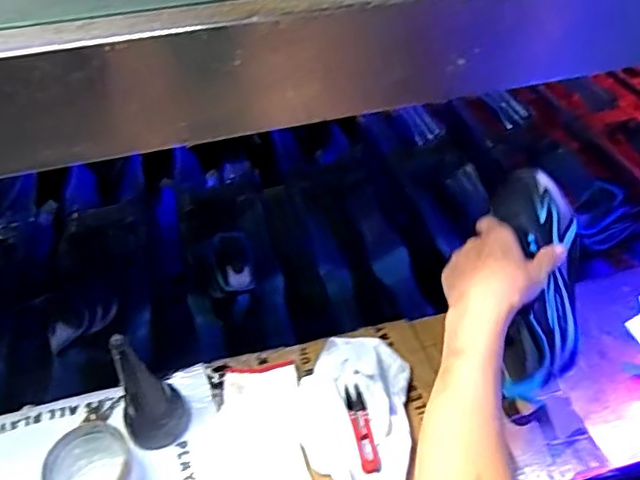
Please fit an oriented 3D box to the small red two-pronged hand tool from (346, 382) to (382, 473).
[{"bbox_3d":[0.045,0.202,0.627,0.022,0.011,0.101,-10,43,-7],"label":"small red two-pronged hand tool"}]

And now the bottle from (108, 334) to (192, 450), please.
[{"bbox_3d":[-0.177,0.153,0.591,0.064,0.147,0.050,-25,47,-21],"label":"bottle"}]

